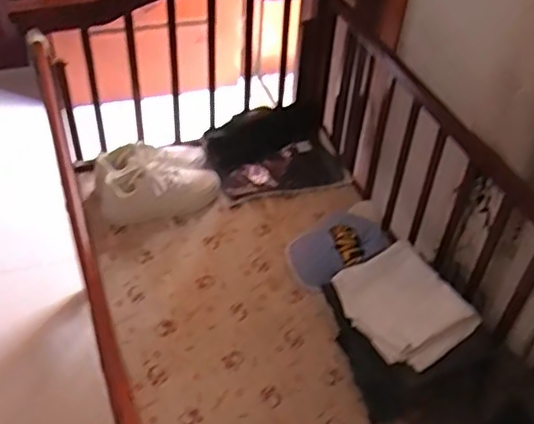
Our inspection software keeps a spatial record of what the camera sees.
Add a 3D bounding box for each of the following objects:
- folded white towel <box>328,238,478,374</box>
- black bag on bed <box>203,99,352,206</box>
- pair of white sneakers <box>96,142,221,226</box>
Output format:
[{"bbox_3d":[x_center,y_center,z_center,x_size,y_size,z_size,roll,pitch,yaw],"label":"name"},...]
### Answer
[{"bbox_3d":[0.251,0.170,1.169,0.178,0.030,0.240,-37,51,-9],"label":"folded white towel"},{"bbox_3d":[0.017,-0.149,1.593,0.312,0.088,0.265,-13,46,-16],"label":"black bag on bed"},{"bbox_3d":[-0.264,-0.093,1.478,0.280,0.102,0.210,-14,46,-16],"label":"pair of white sneakers"}]

